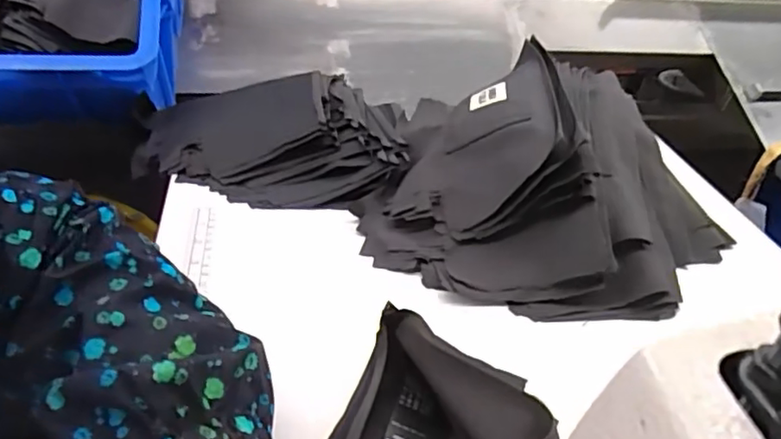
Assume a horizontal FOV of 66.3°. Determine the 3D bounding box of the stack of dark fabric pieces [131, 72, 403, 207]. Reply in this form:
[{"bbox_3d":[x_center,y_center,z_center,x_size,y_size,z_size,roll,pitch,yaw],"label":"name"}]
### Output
[{"bbox_3d":[-0.120,-0.093,0.620,0.269,0.066,0.232,4,35,-1],"label":"stack of dark fabric pieces"}]

